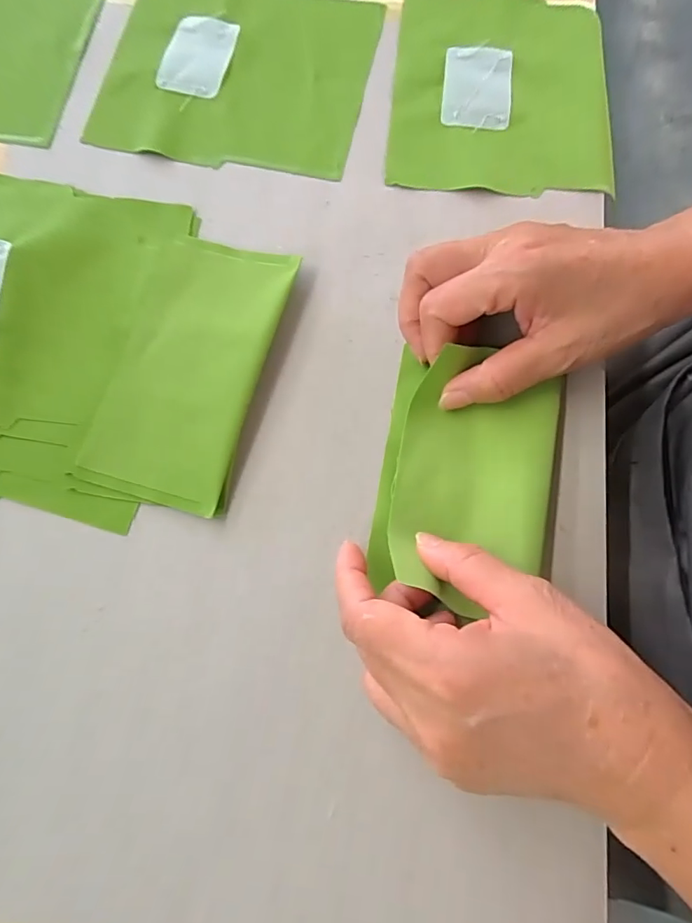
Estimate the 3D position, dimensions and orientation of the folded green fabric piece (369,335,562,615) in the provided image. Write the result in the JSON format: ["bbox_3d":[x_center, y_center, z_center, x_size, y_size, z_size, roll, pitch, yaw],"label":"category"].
[{"bbox_3d":[0.059,0.008,0.248,0.082,0.023,0.122,10,78,3],"label":"folded green fabric piece"}]

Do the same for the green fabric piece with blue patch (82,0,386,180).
[{"bbox_3d":[-0.068,-0.254,0.321,0.160,0.004,0.142,12,78,3],"label":"green fabric piece with blue patch"}]

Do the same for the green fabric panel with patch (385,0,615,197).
[{"bbox_3d":[0.097,-0.233,0.310,0.131,0.006,0.144,5,79,3],"label":"green fabric panel with patch"}]

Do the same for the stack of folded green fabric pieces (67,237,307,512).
[{"bbox_3d":[-0.086,-0.052,0.272,0.085,0.007,0.153,11,78,3],"label":"stack of folded green fabric pieces"}]

